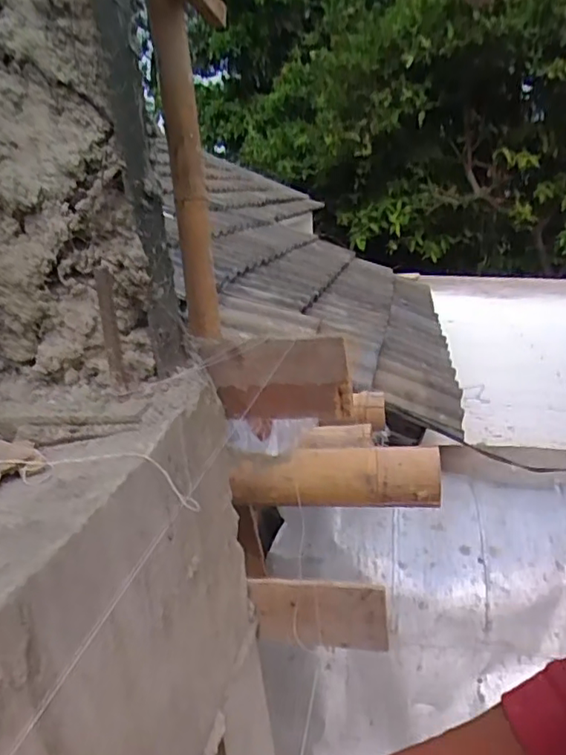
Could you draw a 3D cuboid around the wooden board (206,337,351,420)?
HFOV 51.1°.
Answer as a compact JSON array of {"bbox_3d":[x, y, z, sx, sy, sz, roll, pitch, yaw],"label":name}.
[{"bbox_3d":[-0.005,0.003,0.724,0.169,0.099,0.026,-2,17,12],"label":"wooden board"}]

